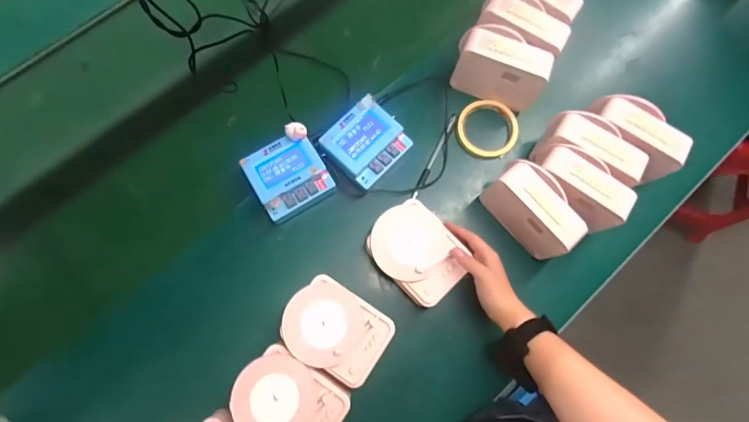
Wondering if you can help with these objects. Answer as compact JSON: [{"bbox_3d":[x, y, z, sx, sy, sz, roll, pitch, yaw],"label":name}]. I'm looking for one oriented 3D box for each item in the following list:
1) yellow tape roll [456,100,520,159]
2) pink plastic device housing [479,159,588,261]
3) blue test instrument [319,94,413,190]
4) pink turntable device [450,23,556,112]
[{"bbox_3d":[0.174,-0.126,0.611,0.093,0.022,0.083,15,77,2],"label":"yellow tape roll"},{"bbox_3d":[0.215,-0.001,0.542,0.056,0.089,0.125,-41,81,-10],"label":"pink plastic device housing"},{"bbox_3d":[-0.011,-0.096,0.579,0.099,0.044,0.109,43,79,8],"label":"blue test instrument"},{"bbox_3d":[0.185,-0.211,0.588,0.129,0.095,0.060,20,77,3],"label":"pink turntable device"}]

